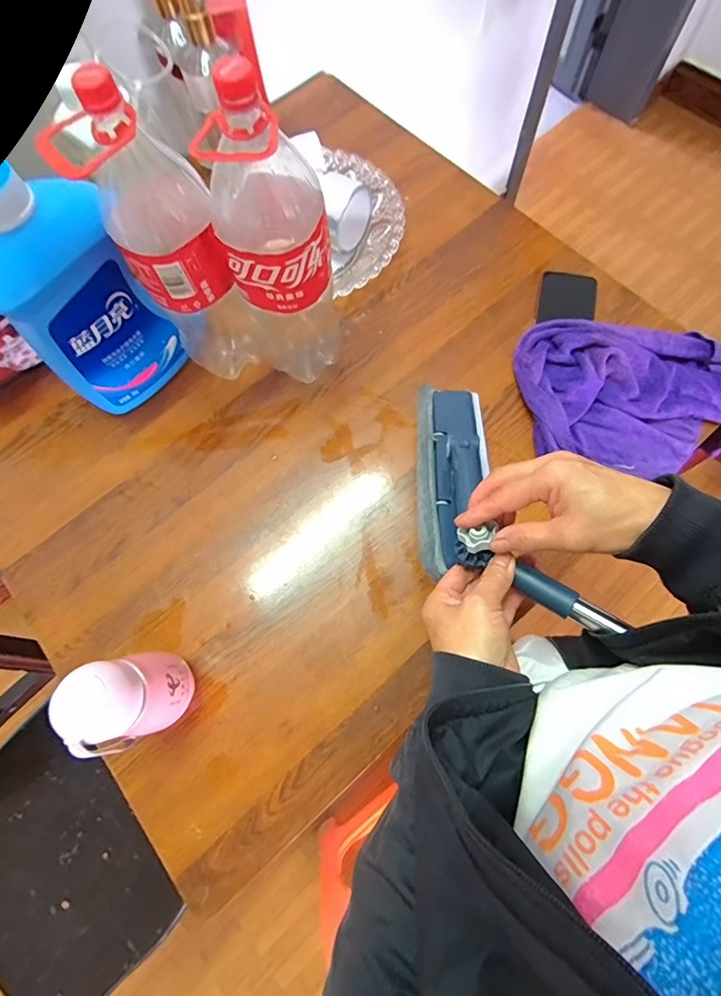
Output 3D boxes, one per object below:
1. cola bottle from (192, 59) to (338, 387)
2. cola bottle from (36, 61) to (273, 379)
[{"bbox_3d":[-0.092,-0.264,0.479,0.118,0.326,0.137,-14,71,-2],"label":"cola bottle"},{"bbox_3d":[-0.190,-0.259,0.488,0.093,0.312,0.115,-9,71,-1],"label":"cola bottle"}]

